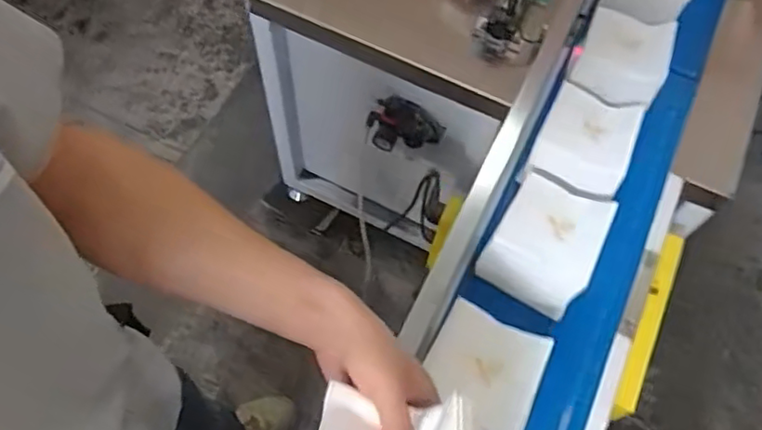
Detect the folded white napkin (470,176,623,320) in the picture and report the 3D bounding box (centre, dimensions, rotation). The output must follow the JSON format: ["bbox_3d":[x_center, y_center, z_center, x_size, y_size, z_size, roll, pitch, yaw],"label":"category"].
[{"bbox_3d":[0.195,0.036,0.732,0.118,0.084,0.139,25,65,9],"label":"folded white napkin"}]

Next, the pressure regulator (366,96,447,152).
[{"bbox_3d":[0.045,-0.160,1.090,0.137,0.079,0.082,11,63,2],"label":"pressure regulator"}]

